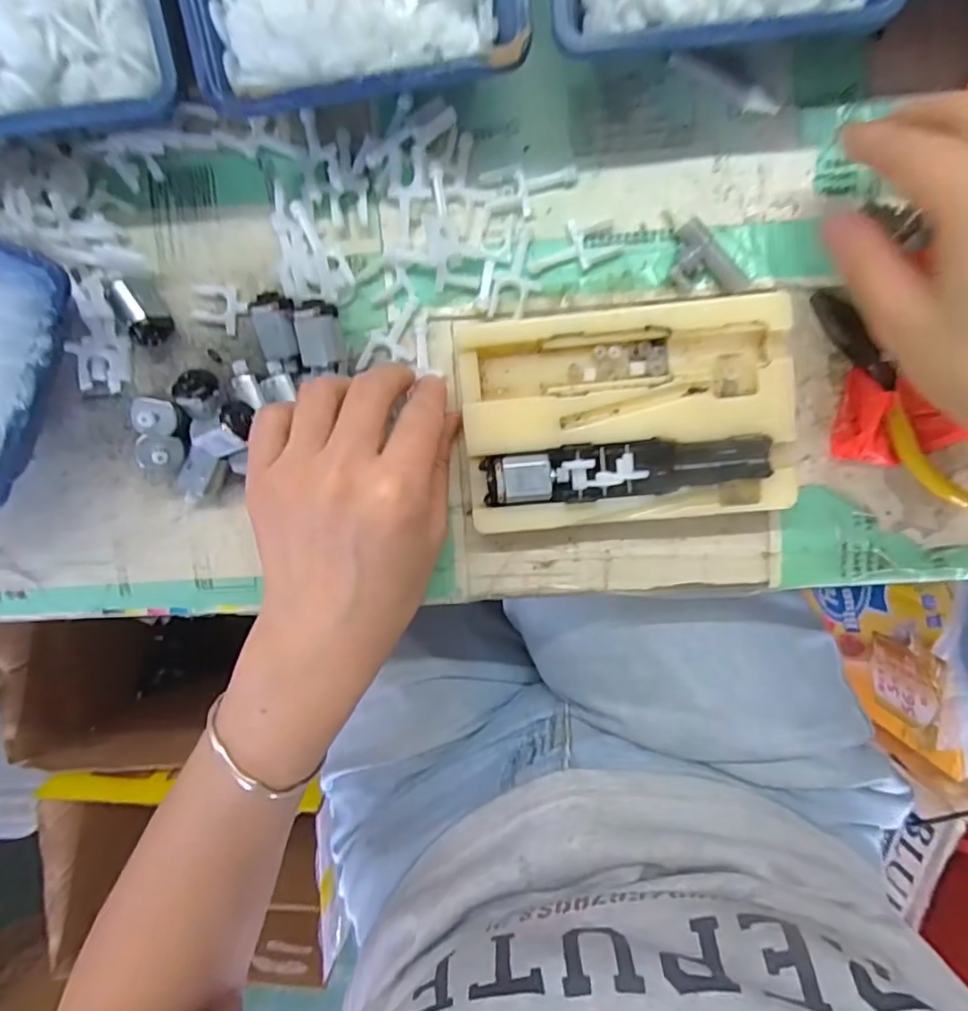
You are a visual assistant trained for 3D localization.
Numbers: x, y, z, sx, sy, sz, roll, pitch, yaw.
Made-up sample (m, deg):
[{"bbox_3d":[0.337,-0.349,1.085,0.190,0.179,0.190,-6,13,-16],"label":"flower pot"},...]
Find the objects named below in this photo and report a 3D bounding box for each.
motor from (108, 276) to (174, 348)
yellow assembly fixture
[{"bbox_3d":[-0.151,-0.087,0.263,0.015,0.015,0.028,-24,97,5],"label":"motor"},{"bbox_3d":[0.061,-0.038,0.258,0.135,0.021,0.089,-5,98,3],"label":"yellow assembly fixture"}]

